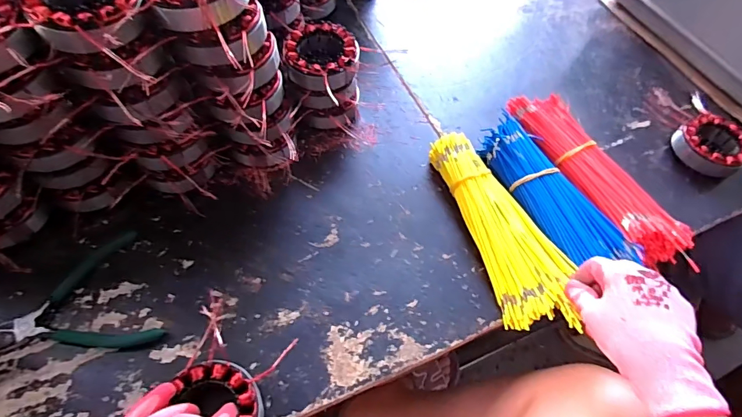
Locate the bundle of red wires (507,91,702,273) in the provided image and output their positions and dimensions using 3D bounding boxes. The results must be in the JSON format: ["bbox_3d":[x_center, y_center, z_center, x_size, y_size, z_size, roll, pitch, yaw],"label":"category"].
[{"bbox_3d":[0.279,-0.039,0.540,0.076,0.050,0.281,-23,63,-18],"label":"bundle of red wires"}]

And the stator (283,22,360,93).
[{"bbox_3d":[-0.058,-0.180,0.515,0.094,0.034,0.084,40,63,18],"label":"stator"}]

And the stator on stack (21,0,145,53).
[{"bbox_3d":[-0.238,-0.166,0.365,0.088,0.044,0.090,2,58,-4],"label":"stator on stack"}]

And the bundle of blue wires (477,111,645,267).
[{"bbox_3d":[0.211,-0.019,0.520,0.078,0.050,0.221,-21,62,-17],"label":"bundle of blue wires"}]

